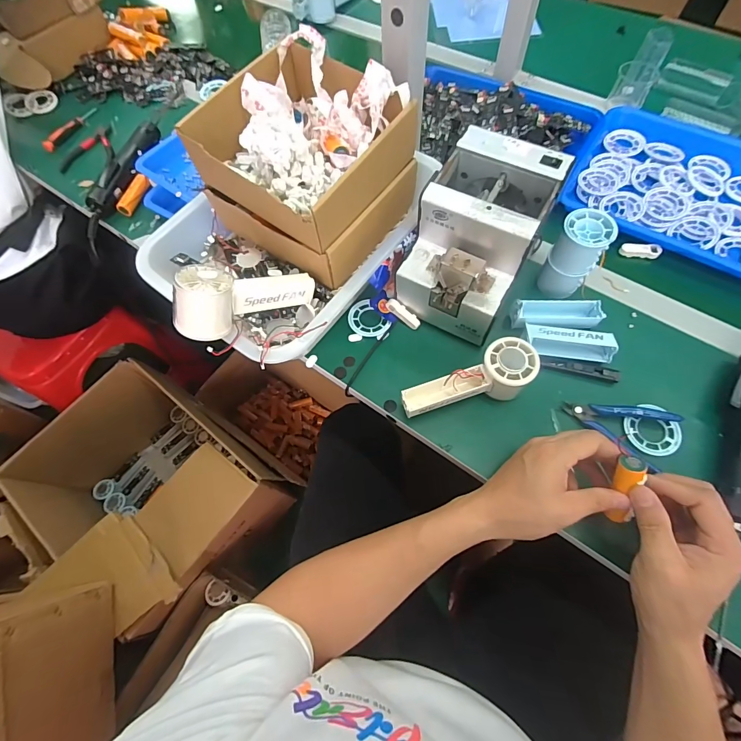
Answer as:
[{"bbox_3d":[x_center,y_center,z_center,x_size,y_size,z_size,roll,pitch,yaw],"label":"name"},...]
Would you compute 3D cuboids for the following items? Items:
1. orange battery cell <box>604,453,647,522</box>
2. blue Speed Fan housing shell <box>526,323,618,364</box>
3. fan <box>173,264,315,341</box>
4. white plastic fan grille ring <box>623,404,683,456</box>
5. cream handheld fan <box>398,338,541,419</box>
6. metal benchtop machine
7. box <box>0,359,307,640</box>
[{"bbox_3d":[0.238,0.112,0.357,0.021,0.075,0.017,-7,24,0],"label":"orange battery cell"},{"bbox_3d":[0.240,-0.031,0.467,0.101,0.030,0.034,4,66,5],"label":"blue Speed Fan housing shell"},{"bbox_3d":[-0.141,-0.082,0.434,0.152,0.068,0.055,-14,45,-42],"label":"fan"},{"bbox_3d":[0.318,0.067,0.433,0.062,0.008,0.054,-34,61,-13],"label":"white plastic fan grille ring"},{"bbox_3d":[0.110,0.019,0.441,0.147,0.065,0.054,-22,66,-7],"label":"cream handheld fan"},{"bbox_3d":[0.125,-0.152,0.465,0.121,0.150,0.169,28,70,15],"label":"metal benchtop machine"},{"bbox_3d":[-0.538,0.297,0.977,0.532,0.359,0.427,33,72,17],"label":"box"}]

